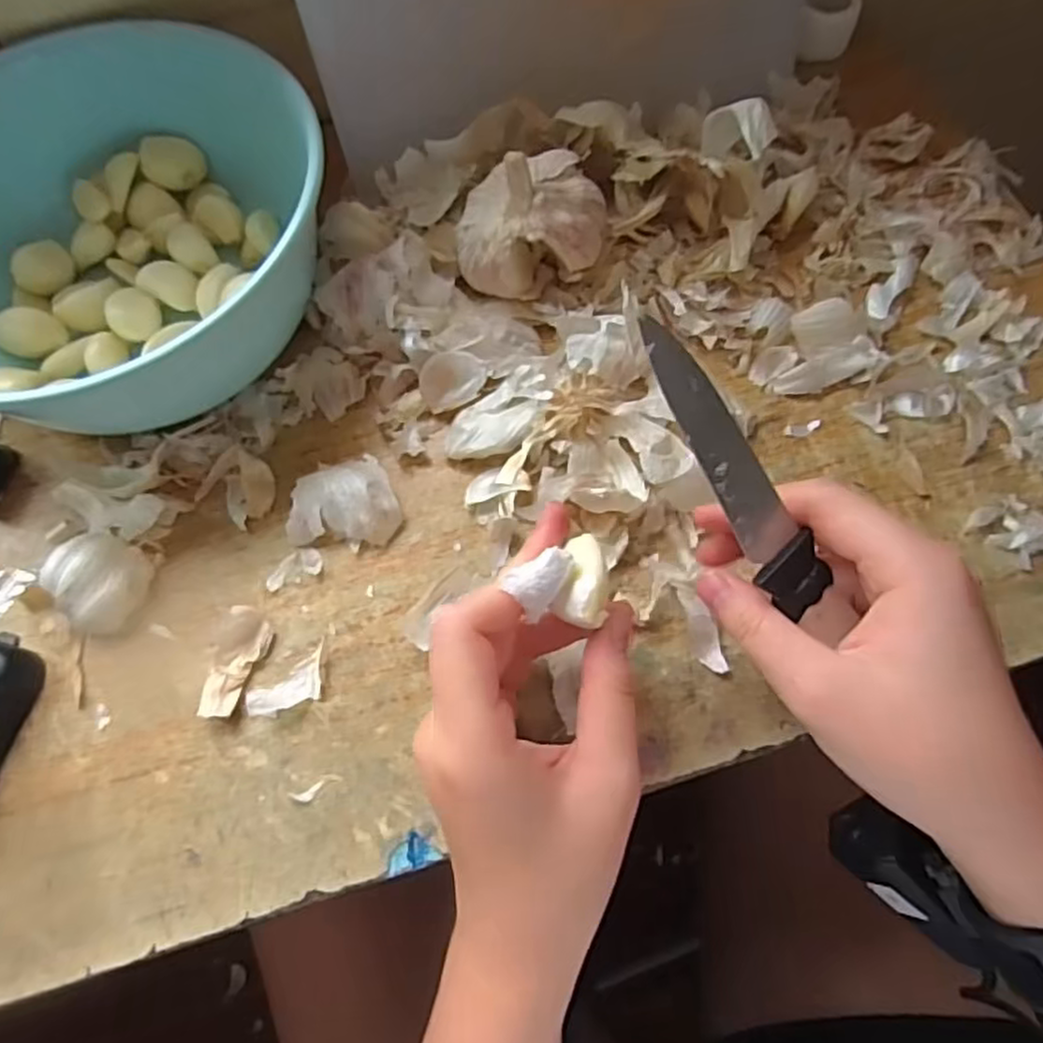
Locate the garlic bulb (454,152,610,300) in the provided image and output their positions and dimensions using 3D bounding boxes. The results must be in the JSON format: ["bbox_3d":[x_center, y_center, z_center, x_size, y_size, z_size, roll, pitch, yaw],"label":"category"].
[{"bbox_3d":[0.004,-0.131,0.310,0.063,0.048,0.045,0,66,2],"label":"garlic bulb"}]

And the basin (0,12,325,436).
[{"bbox_3d":[-0.176,-0.130,0.314,0.163,0.075,0.190,2,66,3],"label":"basin"}]

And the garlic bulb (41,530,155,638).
[{"bbox_3d":[-0.170,0.024,0.287,0.031,0.025,0.037,26,70,12],"label":"garlic bulb"}]

